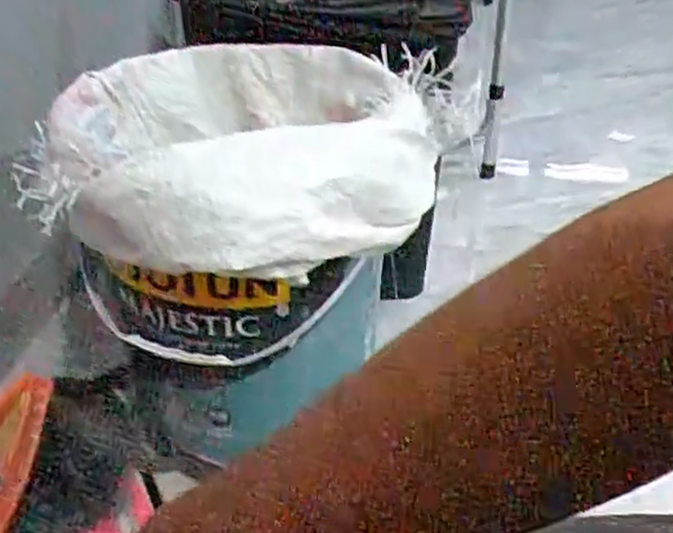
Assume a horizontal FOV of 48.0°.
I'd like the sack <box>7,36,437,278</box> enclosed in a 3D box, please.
[{"bbox_3d":[-0.081,-0.109,0.667,0.319,0.105,0.312,10,36,14],"label":"sack"}]

